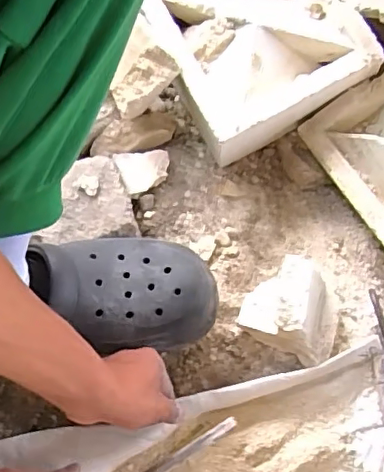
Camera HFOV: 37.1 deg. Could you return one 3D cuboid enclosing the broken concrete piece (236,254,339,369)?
[{"bbox_3d":[0.107,0.075,0.582,0.099,0.077,0.082,31,72,8],"label":"broken concrete piece"}]

